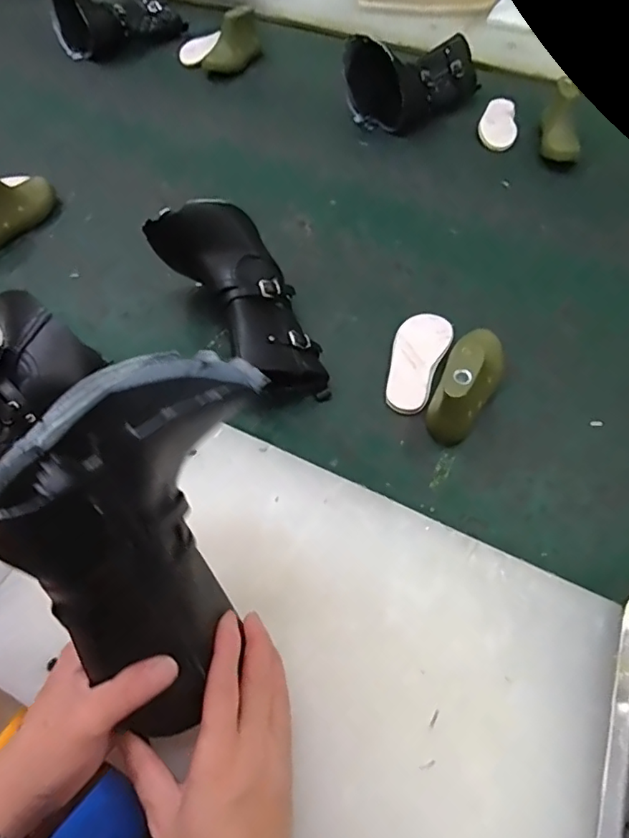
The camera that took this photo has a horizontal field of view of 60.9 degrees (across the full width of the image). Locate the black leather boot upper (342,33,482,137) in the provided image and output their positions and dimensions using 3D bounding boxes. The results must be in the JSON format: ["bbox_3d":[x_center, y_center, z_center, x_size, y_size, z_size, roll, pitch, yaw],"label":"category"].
[{"bbox_3d":[0.161,-0.541,0.841,0.206,0.103,0.114,-36,63,-23],"label":"black leather boot upper"}]

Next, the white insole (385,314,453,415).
[{"bbox_3d":[0.107,-0.062,0.567,0.053,0.013,0.128,21,57,13],"label":"white insole"}]

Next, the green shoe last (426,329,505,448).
[{"bbox_3d":[0.153,-0.046,0.515,0.049,0.079,0.132,26,59,16],"label":"green shoe last"}]

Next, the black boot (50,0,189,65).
[{"bbox_3d":[-0.355,-0.736,0.979,0.232,0.096,0.125,-18,58,-12],"label":"black boot"}]

